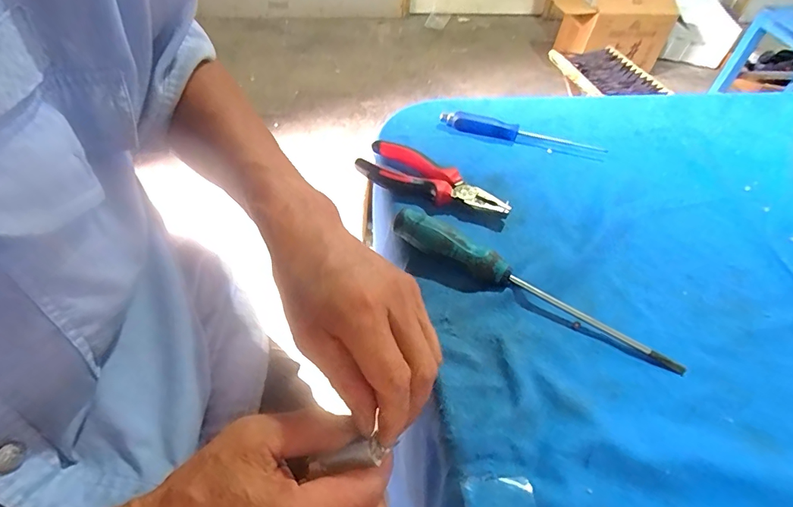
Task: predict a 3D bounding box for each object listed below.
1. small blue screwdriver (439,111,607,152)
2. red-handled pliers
[{"bbox_3d":[0.144,-0.139,0.519,0.188,0.018,0.022,14,50,8],"label":"small blue screwdriver"},{"bbox_3d":[0.035,-0.070,0.446,0.156,0.021,0.052,24,52,17],"label":"red-handled pliers"}]

